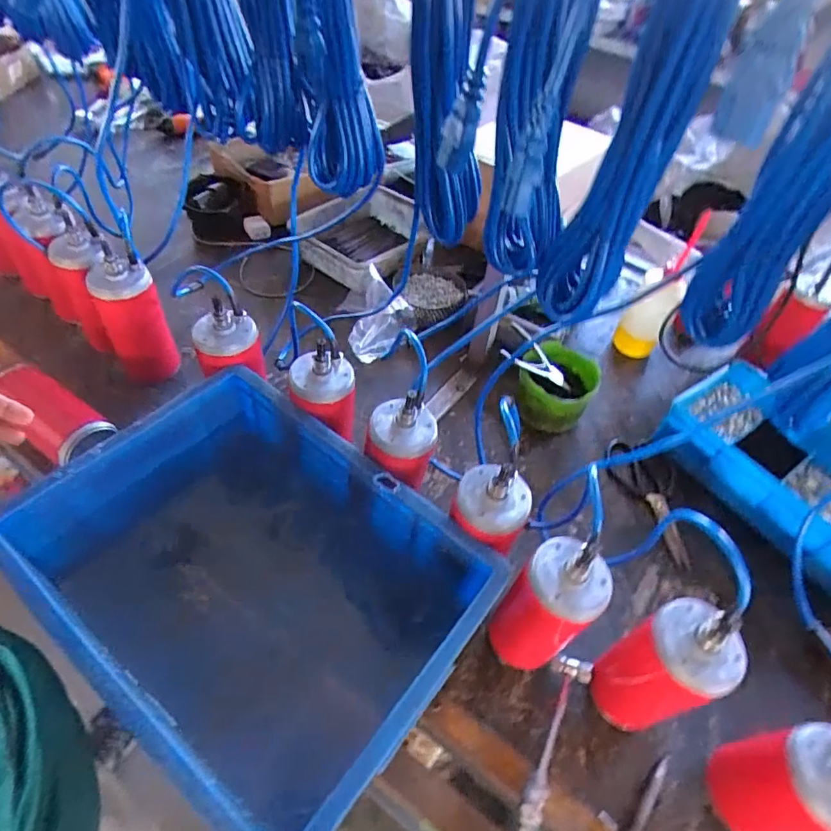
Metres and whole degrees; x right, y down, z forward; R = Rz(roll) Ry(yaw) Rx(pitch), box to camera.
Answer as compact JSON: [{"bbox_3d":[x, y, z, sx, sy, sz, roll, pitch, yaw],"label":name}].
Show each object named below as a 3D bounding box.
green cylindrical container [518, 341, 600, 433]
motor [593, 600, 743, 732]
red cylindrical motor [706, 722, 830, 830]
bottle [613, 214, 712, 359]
[{"bbox_3d":[0.215,-0.049,0.782,0.118,0.067,0.125,29,52,17],"label":"green cylindrical container"},{"bbox_3d":[0.229,0.245,0.484,0.081,0.189,0.079,-21,55,-24],"label":"motor"},{"bbox_3d":[0.320,0.325,0.444,0.083,0.143,0.076,-5,50,-12],"label":"red cylindrical motor"},{"bbox_3d":[0.407,-0.200,0.849,0.071,0.248,0.075,29,52,17],"label":"bottle"}]

